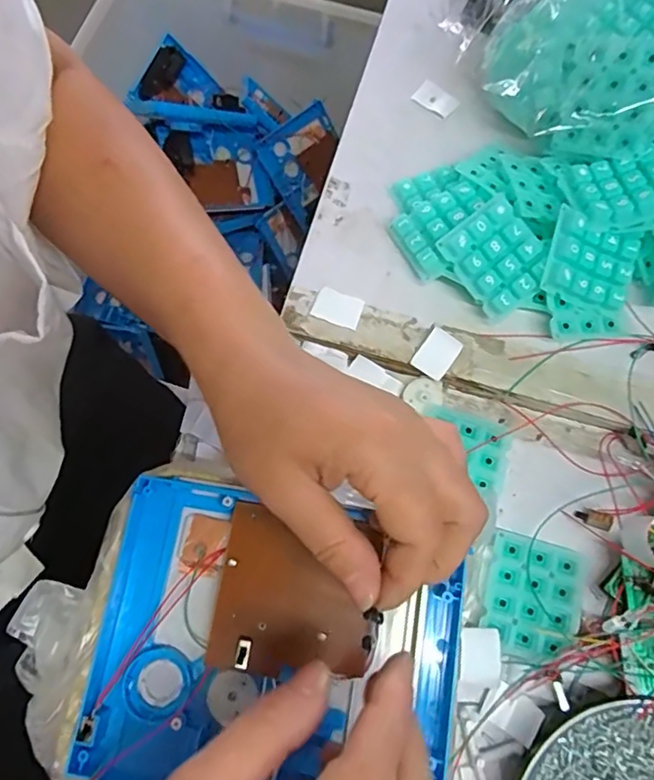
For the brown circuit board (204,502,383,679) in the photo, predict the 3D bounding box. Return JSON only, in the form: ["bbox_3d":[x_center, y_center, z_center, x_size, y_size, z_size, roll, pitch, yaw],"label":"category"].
[{"bbox_3d":[-0.014,0.096,0.266,0.072,0.008,0.071,10,73,2],"label":"brown circuit board"}]

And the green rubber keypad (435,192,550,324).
[{"bbox_3d":[0.099,-0.077,0.330,0.048,0.013,0.058,-36,88,1],"label":"green rubber keypad"}]

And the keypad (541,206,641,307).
[{"bbox_3d":[0.153,-0.072,0.326,0.054,0.009,0.045,16,92,-17],"label":"keypad"}]

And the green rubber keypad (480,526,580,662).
[{"bbox_3d":[0.109,0.110,0.303,0.048,0.009,0.059,16,73,4],"label":"green rubber keypad"}]

